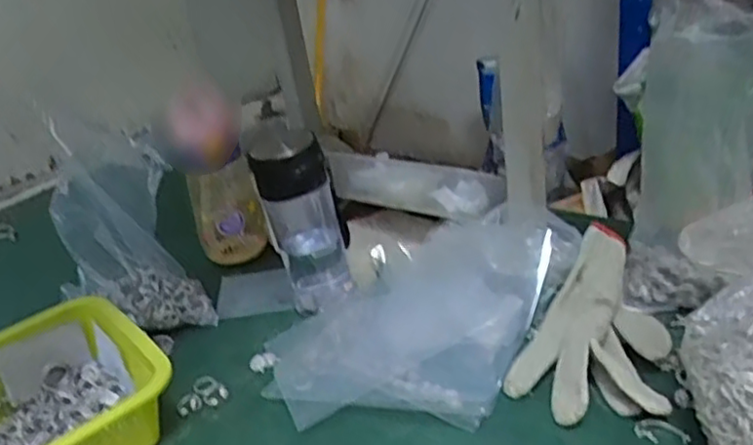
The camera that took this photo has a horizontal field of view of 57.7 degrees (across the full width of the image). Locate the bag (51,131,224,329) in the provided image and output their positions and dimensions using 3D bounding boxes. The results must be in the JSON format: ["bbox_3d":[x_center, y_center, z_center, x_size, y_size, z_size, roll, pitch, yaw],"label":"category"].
[{"bbox_3d":[-0.256,0.027,0.722,0.124,0.159,0.161,-27,33,-30],"label":"bag"}]

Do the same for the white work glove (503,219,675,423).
[{"bbox_3d":[0.183,0.082,0.583,0.123,0.069,0.190,2,30,20],"label":"white work glove"}]

